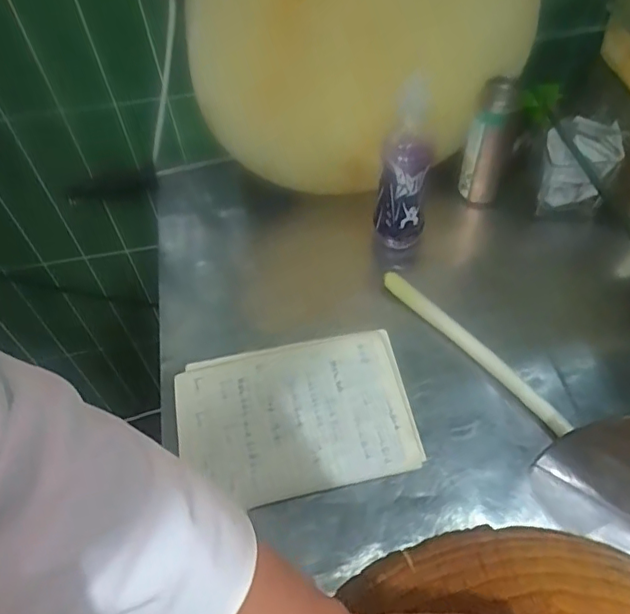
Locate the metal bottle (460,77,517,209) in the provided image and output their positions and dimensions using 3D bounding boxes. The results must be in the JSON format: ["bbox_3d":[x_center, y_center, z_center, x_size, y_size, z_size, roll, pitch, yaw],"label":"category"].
[{"bbox_3d":[0.240,-0.220,0.786,0.058,0.185,0.052,14,56,12],"label":"metal bottle"}]

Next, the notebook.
[{"bbox_3d":[-0.023,0.120,0.638,0.255,0.024,0.181,-12,55,-6],"label":"notebook"}]

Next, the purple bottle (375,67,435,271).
[{"bbox_3d":[0.114,-0.157,0.728,0.062,0.261,0.070,6,55,7],"label":"purple bottle"}]

